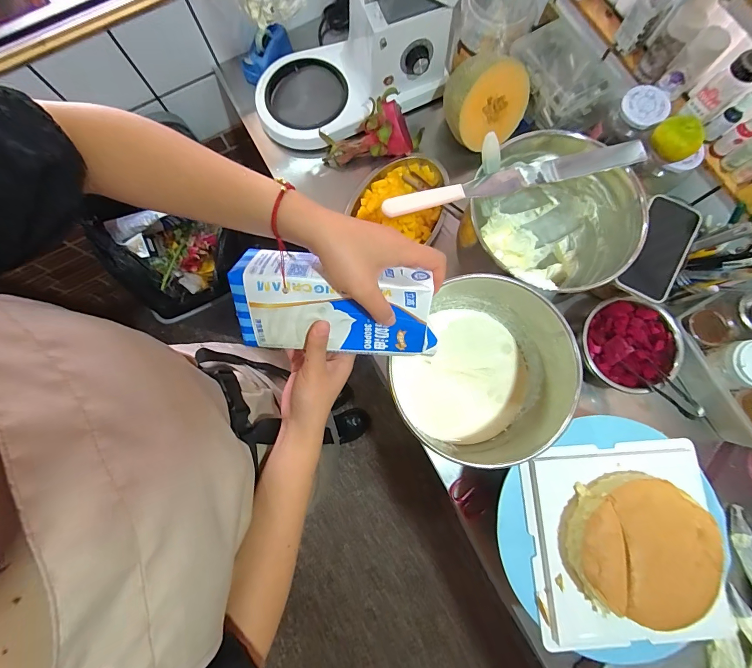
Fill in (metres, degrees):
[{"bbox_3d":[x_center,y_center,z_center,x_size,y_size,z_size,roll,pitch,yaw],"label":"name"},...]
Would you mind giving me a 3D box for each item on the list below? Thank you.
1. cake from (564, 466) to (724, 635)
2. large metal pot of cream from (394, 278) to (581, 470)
[{"bbox_3d":[0.315,0.252,0.426,0.165,0.053,0.153,0,80,1],"label":"cake"},{"bbox_3d":[0.143,0.052,0.520,0.205,0.173,0.202,0,80,1],"label":"large metal pot of cream"}]

